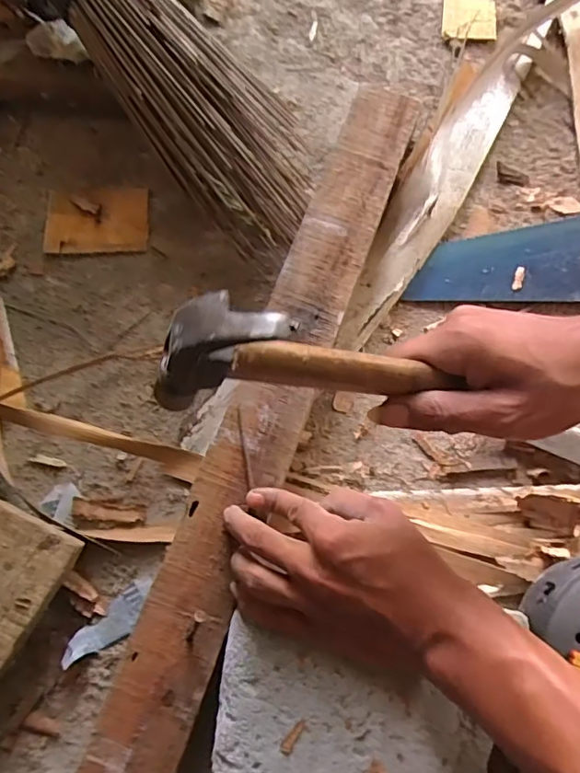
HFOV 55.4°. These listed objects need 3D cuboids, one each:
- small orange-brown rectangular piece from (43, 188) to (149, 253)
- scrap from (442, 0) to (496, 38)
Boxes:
[{"bbox_3d":[-0.174,-0.151,0.499,0.089,0.004,0.064,-2,77,-3],"label":"small orange-brown rectangular piece"},{"bbox_3d":[0.189,-0.391,0.578,0.055,0.009,0.063,5,73,0],"label":"scrap"}]

